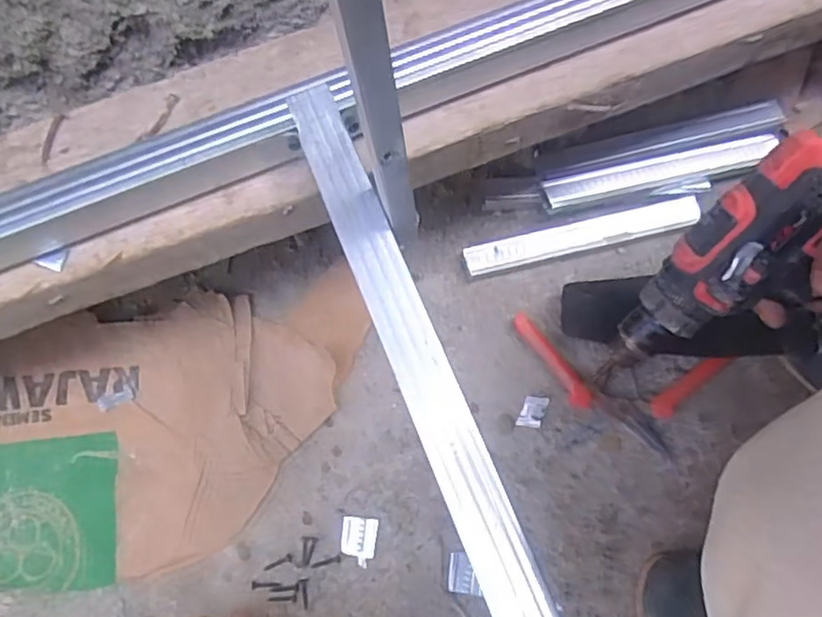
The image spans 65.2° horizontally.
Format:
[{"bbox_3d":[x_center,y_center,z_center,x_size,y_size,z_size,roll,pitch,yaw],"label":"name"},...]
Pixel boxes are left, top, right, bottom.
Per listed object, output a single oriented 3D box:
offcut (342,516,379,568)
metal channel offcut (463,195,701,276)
[{"bbox_3d":[-0.042,0.186,0.515,0.028,0.004,0.036,5,76,1],"label":"offcut"},{"bbox_3d":[0.153,-0.065,0.570,0.213,0.013,0.027,-13,77,-3],"label":"metal channel offcut"}]

